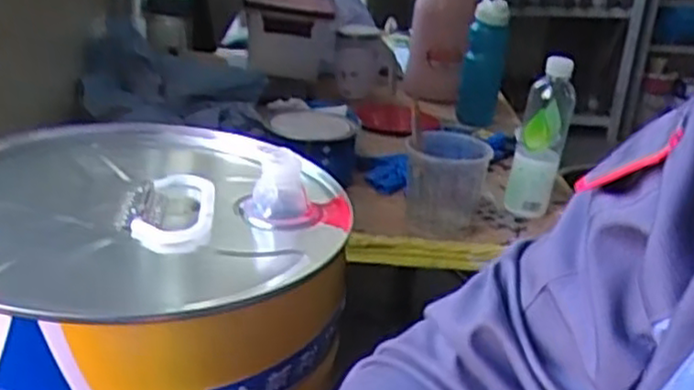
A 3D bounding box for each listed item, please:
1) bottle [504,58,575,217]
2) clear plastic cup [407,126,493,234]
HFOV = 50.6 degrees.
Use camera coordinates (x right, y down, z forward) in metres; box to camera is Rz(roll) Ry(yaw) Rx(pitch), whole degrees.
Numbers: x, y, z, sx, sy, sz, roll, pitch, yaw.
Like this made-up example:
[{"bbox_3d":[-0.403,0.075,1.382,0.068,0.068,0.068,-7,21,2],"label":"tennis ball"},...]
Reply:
[{"bbox_3d":[0.256,-0.077,0.967,0.062,0.212,0.077,11,25,14],"label":"bottle"},{"bbox_3d":[0.126,-0.015,0.939,0.101,0.101,0.094,10,25,13],"label":"clear plastic cup"}]

